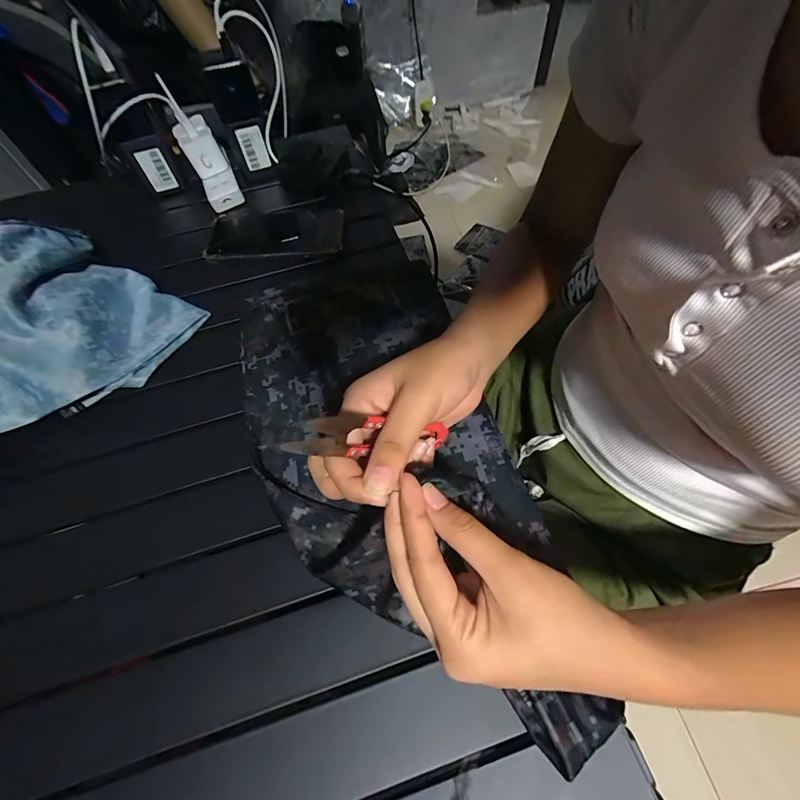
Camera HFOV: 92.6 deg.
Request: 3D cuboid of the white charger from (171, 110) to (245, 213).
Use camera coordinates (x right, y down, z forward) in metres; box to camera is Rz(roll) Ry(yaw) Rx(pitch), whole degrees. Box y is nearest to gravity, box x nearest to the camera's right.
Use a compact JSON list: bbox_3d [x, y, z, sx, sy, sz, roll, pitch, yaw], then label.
[{"bbox_3d":[-0.245,-0.305,0.492,0.046,0.114,0.033,-29,19,-13],"label":"white charger"}]

